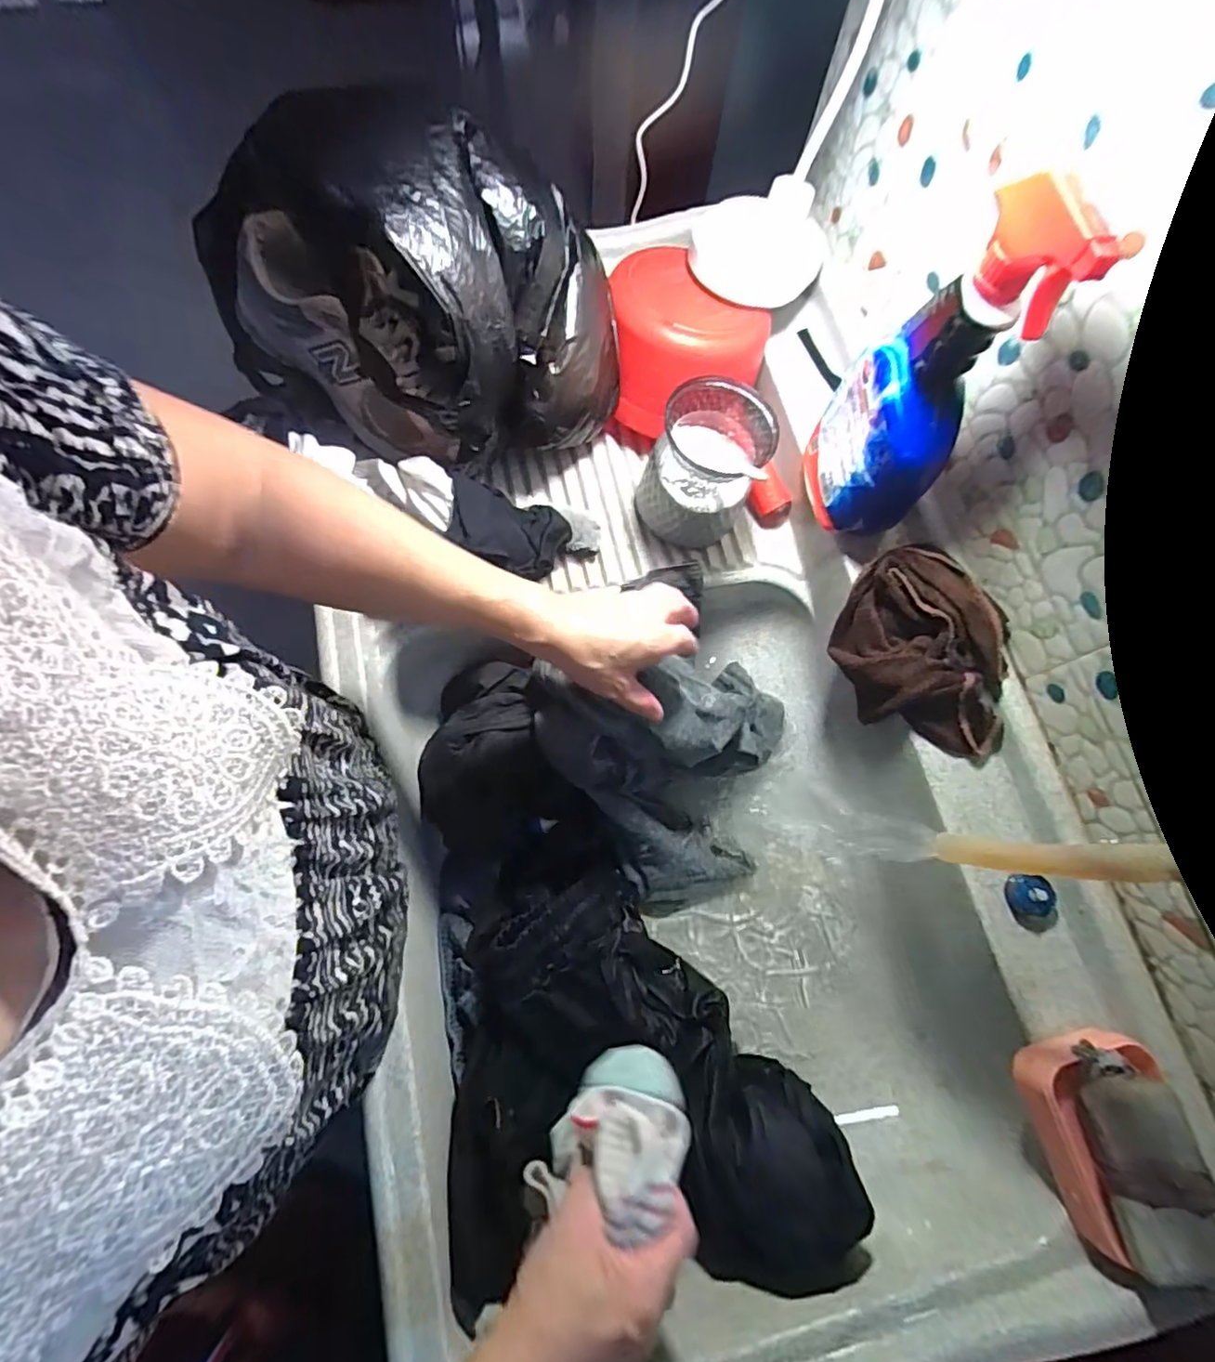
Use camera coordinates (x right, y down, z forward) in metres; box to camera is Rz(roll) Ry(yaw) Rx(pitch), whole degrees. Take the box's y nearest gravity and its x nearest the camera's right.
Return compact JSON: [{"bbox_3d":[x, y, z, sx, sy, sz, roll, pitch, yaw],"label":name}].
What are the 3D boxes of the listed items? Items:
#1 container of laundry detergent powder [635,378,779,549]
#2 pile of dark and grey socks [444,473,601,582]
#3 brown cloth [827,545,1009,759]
[{"bbox_3d":[0.093,-0.205,0.569,0.101,0.112,0.112,33,75,8],"label":"container of laundry detergent powder"},{"bbox_3d":[-0.070,-0.131,0.533,0.156,0.041,0.089,0,69,-42],"label":"pile of dark and grey socks"},{"bbox_3d":[0.276,-0.022,0.511,0.110,0.082,0.181,-13,74,-6],"label":"brown cloth"}]

